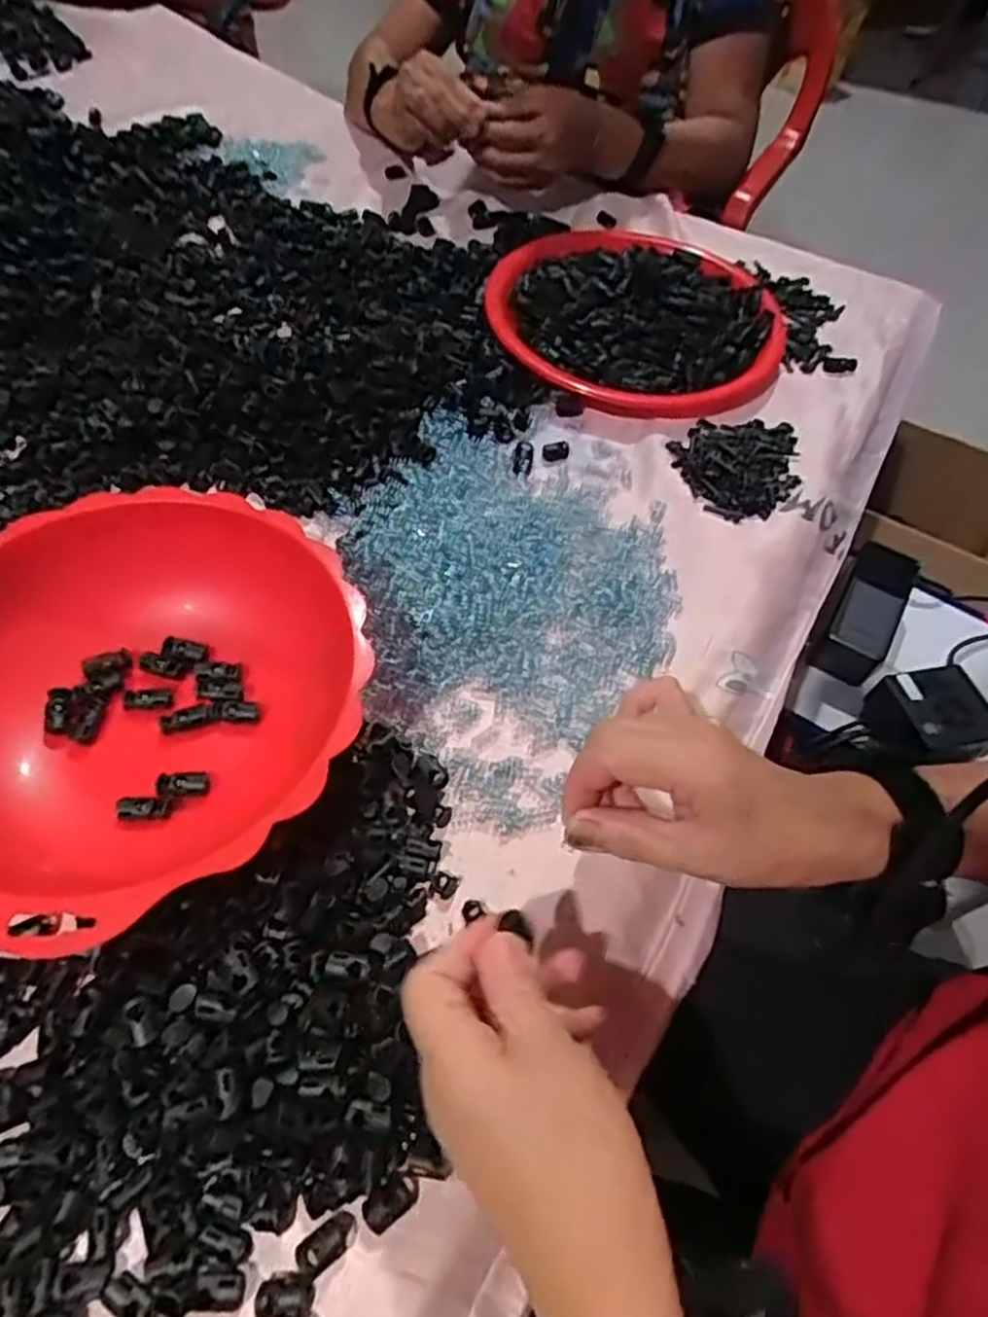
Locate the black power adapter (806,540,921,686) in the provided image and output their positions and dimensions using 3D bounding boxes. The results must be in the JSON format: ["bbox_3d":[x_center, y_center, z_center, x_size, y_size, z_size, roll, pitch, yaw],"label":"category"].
[{"bbox_3d":[0.342,-0.047,0.699,0.062,0.044,0.139,30,60,14],"label":"black power adapter"}]

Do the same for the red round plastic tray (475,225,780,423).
[{"bbox_3d":[0.131,-0.317,0.678,0.261,0.035,0.260,2,57,-3],"label":"red round plastic tray"}]

